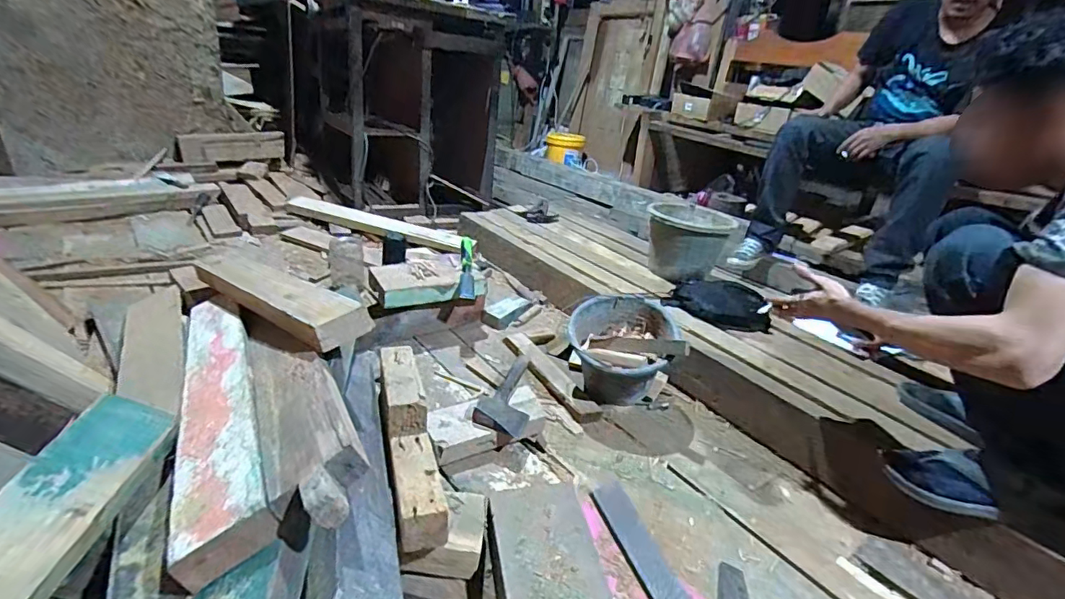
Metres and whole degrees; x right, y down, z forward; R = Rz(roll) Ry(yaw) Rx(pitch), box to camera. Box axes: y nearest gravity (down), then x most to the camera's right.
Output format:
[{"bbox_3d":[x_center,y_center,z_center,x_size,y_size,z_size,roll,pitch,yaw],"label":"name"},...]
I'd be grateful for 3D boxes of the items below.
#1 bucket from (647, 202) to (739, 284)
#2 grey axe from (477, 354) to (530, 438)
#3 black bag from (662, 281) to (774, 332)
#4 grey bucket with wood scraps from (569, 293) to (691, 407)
[{"bbox_3d":[0.513,-0.199,1.735,0.263,0.181,0.317,15,29,15],"label":"bucket"},{"bbox_3d":[-0.046,0.192,1.127,0.102,0.042,0.249,10,28,5],"label":"grey axe"},{"bbox_3d":[0.521,0.005,1.447,0.281,0.072,0.136,12,28,9],"label":"black bag"},{"bbox_3d":[0.201,0.125,1.200,0.239,0.192,0.200,4,28,-6],"label":"grey bucket with wood scraps"}]

